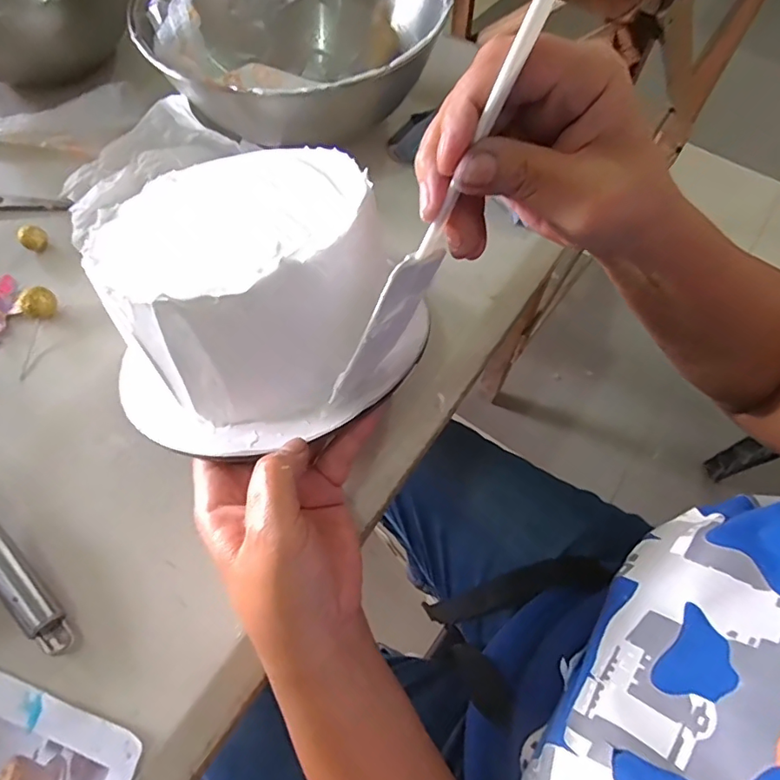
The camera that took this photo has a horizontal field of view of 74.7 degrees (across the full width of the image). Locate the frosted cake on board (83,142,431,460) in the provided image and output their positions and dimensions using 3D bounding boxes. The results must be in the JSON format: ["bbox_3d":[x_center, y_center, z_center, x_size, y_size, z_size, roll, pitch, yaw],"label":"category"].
[{"bbox_3d":[-0.075,-0.059,0.296,0.177,0.107,0.168,-16,42,-2],"label":"frosted cake on board"}]

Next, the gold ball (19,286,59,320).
[{"bbox_3d":[-0.249,-0.060,0.366,0.022,0.020,0.022,0,63,0],"label":"gold ball"}]

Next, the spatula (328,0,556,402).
[{"bbox_3d":[0.027,-0.083,0.202,0.007,0.221,0.035,42,36,19],"label":"spatula"}]

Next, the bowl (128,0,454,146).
[{"bbox_3d":[-0.073,-0.301,0.441,0.226,0.092,0.214,0,63,0],"label":"bowl"}]

